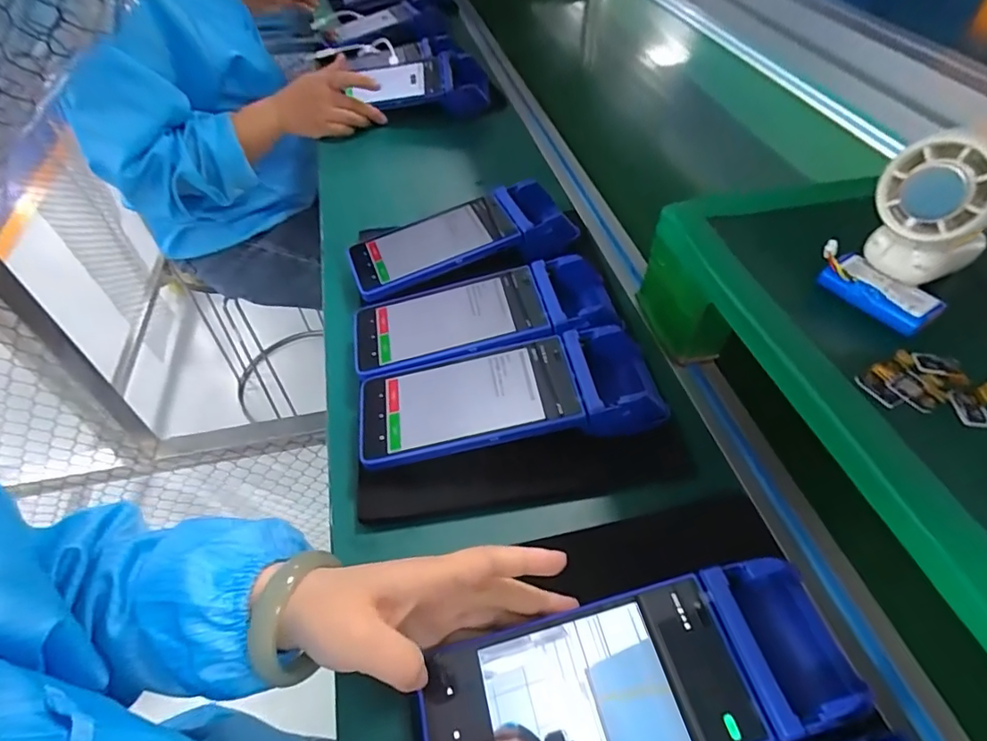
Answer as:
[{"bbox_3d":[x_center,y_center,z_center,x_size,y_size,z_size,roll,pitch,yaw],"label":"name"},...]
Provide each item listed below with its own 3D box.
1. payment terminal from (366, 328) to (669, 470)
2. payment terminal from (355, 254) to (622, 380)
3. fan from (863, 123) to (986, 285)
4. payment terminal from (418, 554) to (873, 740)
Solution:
[{"bbox_3d":[0.015,0.022,0.390,0.229,0.060,0.086,-4,52,-8],"label":"payment terminal"},{"bbox_3d":[-0.005,-0.050,0.451,0.226,0.050,0.094,-7,52,-10],"label":"payment terminal"},{"bbox_3d":[0.257,-0.095,0.295,0.071,0.087,0.058,-26,58,-23],"label":"fan"},{"bbox_3d":[0.075,0.163,0.270,0.222,0.037,0.078,-15,53,-4],"label":"payment terminal"}]

